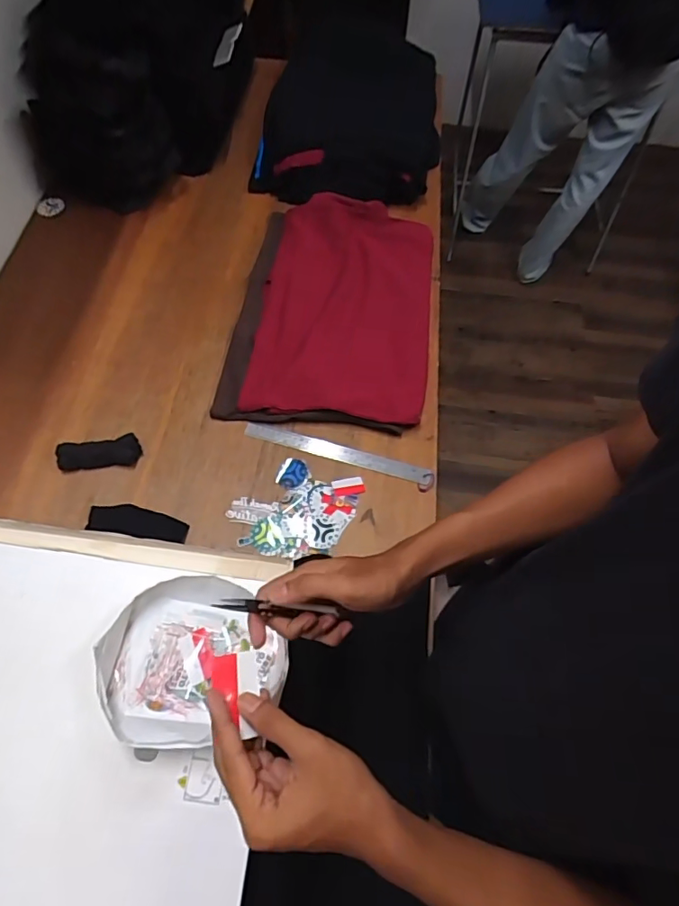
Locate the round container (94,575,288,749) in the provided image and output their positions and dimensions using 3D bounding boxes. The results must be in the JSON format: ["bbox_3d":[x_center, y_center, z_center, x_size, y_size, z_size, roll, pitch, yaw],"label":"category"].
[{"bbox_3d":[-0.161,0.217,0.541,0.173,0.048,0.162,1,63,-2],"label":"round container"}]

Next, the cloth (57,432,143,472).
[{"bbox_3d":[-0.396,0.001,0.840,0.128,0.021,0.050,-9,64,-8],"label":"cloth"}]

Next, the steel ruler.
[{"bbox_3d":[-0.002,0.000,0.868,0.323,0.006,0.030,15,75,4],"label":"steel ruler"}]

